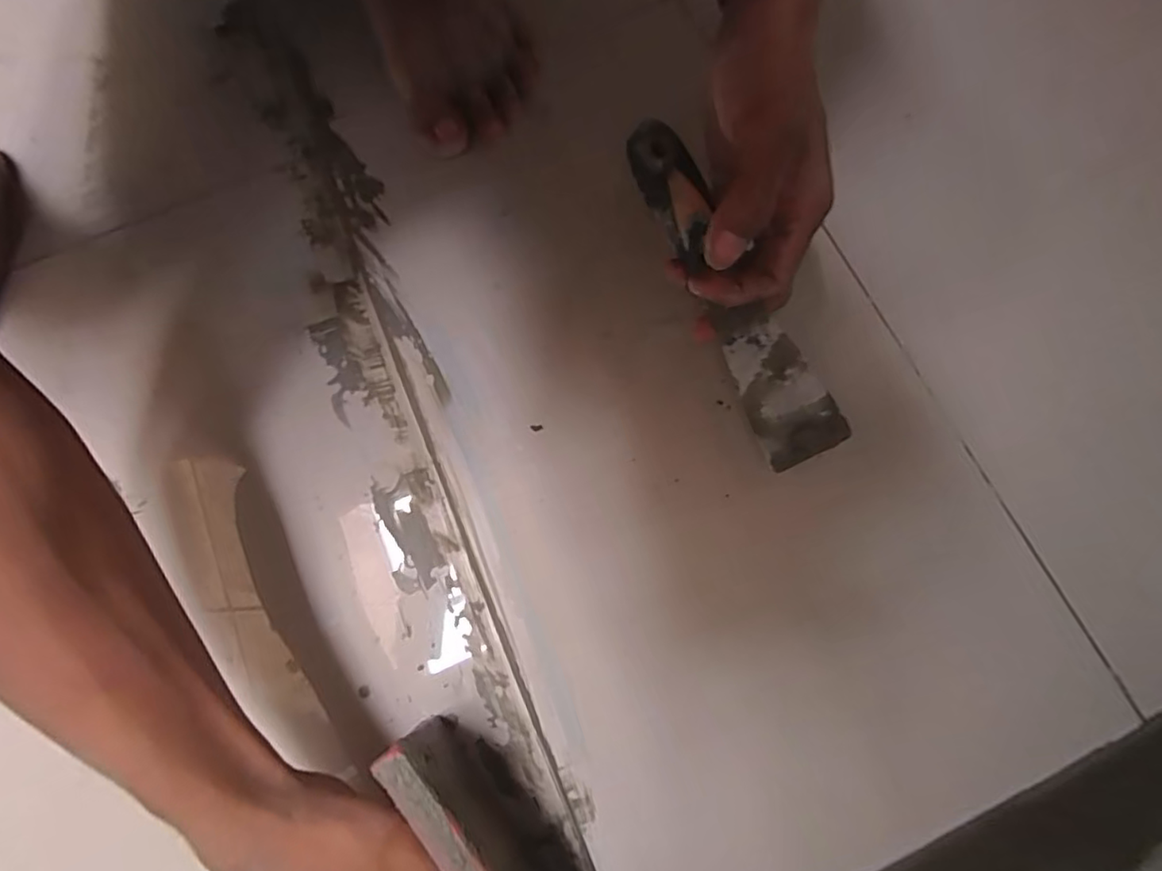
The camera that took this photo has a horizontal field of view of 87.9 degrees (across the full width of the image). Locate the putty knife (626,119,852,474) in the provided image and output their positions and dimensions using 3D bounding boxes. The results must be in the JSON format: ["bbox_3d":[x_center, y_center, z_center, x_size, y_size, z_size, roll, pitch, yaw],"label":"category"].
[{"bbox_3d":[0.080,-0.077,0.323,0.042,0.014,0.195,-27,90,-6],"label":"putty knife"}]

